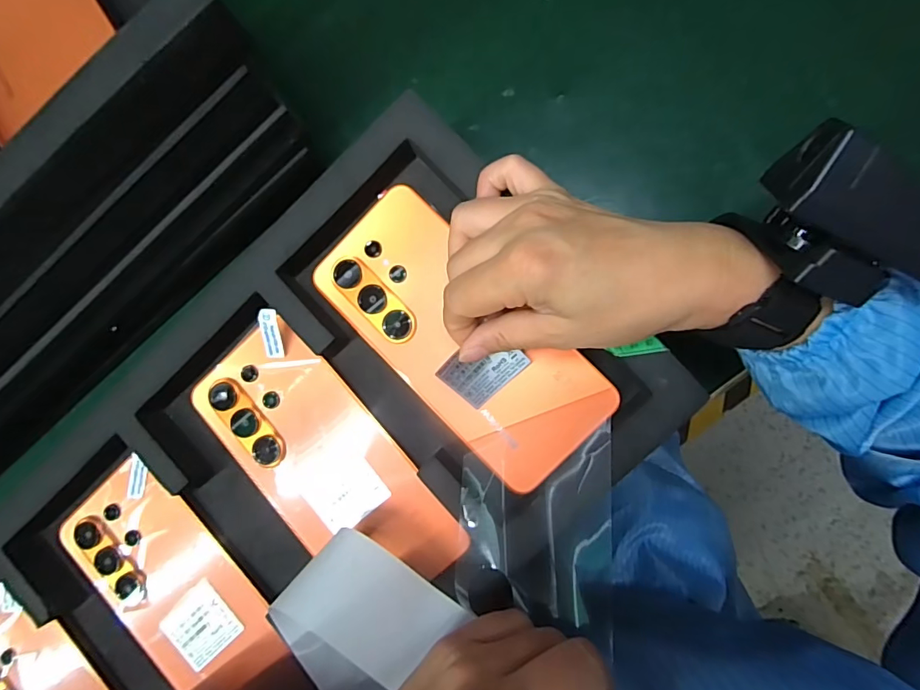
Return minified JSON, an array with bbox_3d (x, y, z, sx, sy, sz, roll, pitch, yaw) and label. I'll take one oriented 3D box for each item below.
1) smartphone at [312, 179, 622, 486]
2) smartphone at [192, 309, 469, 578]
[{"bbox_3d":[-0.001,-0.005,0.250,0.075,0.014,0.169,-45,84,6],"label":"smartphone"},{"bbox_3d":[-0.075,0.066,0.260,0.073,0.015,0.165,-43,83,5],"label":"smartphone"}]

